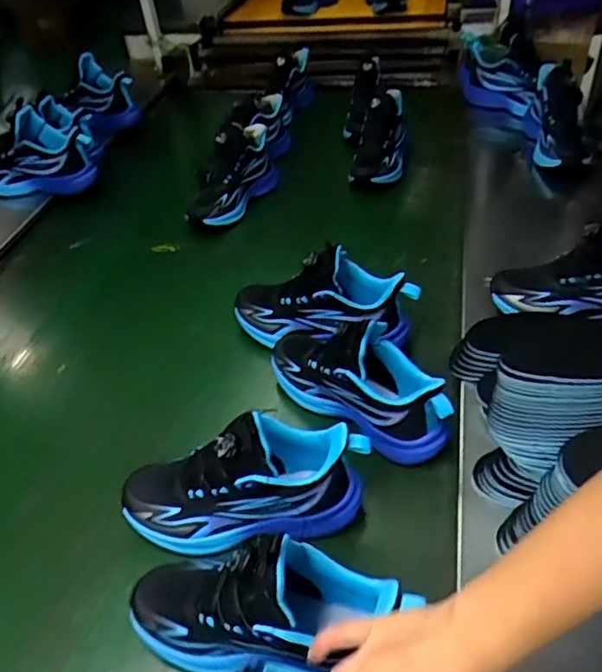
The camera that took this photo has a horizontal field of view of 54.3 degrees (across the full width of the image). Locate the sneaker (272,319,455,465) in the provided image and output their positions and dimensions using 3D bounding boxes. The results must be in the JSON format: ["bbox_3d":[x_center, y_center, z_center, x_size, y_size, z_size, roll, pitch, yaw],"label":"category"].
[{"bbox_3d":[0.064,0.037,0.674,0.083,0.131,0.243,-34,55,-30],"label":"sneaker"}]

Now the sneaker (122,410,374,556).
[{"bbox_3d":[-0.059,0.144,0.580,0.240,0.136,0.083,-5,45,-6],"label":"sneaker"}]

